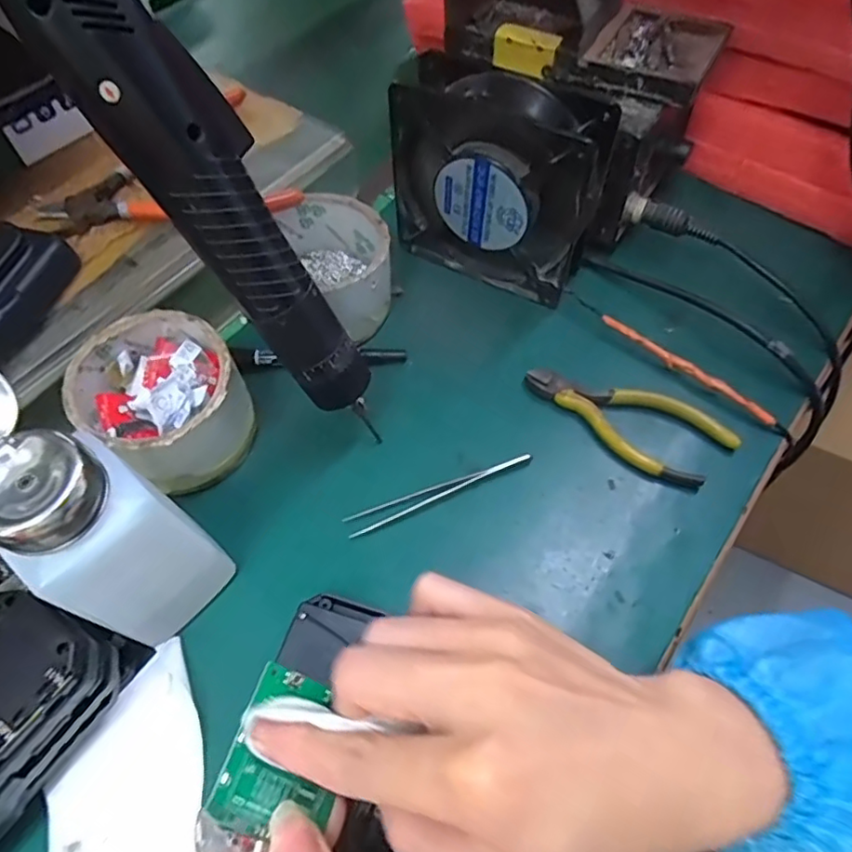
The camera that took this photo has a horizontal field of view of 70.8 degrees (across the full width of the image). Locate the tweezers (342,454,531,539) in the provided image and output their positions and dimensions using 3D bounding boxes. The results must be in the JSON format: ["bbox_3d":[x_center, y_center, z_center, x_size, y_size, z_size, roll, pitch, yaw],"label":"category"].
[{"bbox_3d":[0.008,0.037,0.323,0.105,0.009,0.012,-17,63,-11],"label":"tweezers"}]

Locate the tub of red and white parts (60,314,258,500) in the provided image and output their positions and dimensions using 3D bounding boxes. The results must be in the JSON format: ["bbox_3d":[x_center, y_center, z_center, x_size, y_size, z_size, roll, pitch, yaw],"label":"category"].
[{"bbox_3d":[-0.137,-0.012,0.320,0.082,0.056,0.074,35,66,20],"label":"tub of red and white parts"}]

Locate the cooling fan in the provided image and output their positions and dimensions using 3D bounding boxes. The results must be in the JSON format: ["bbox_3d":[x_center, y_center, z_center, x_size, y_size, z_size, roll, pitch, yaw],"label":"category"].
[{"bbox_3d":[0.042,-0.142,0.363,0.123,0.122,0.042,24,63,15],"label":"cooling fan"}]

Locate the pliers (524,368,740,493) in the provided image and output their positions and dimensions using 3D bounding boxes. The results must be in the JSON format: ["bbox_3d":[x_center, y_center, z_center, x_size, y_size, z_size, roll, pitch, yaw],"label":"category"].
[{"bbox_3d":[0.114,-0.005,0.344,0.118,0.013,0.046,28,64,17],"label":"pliers"}]

